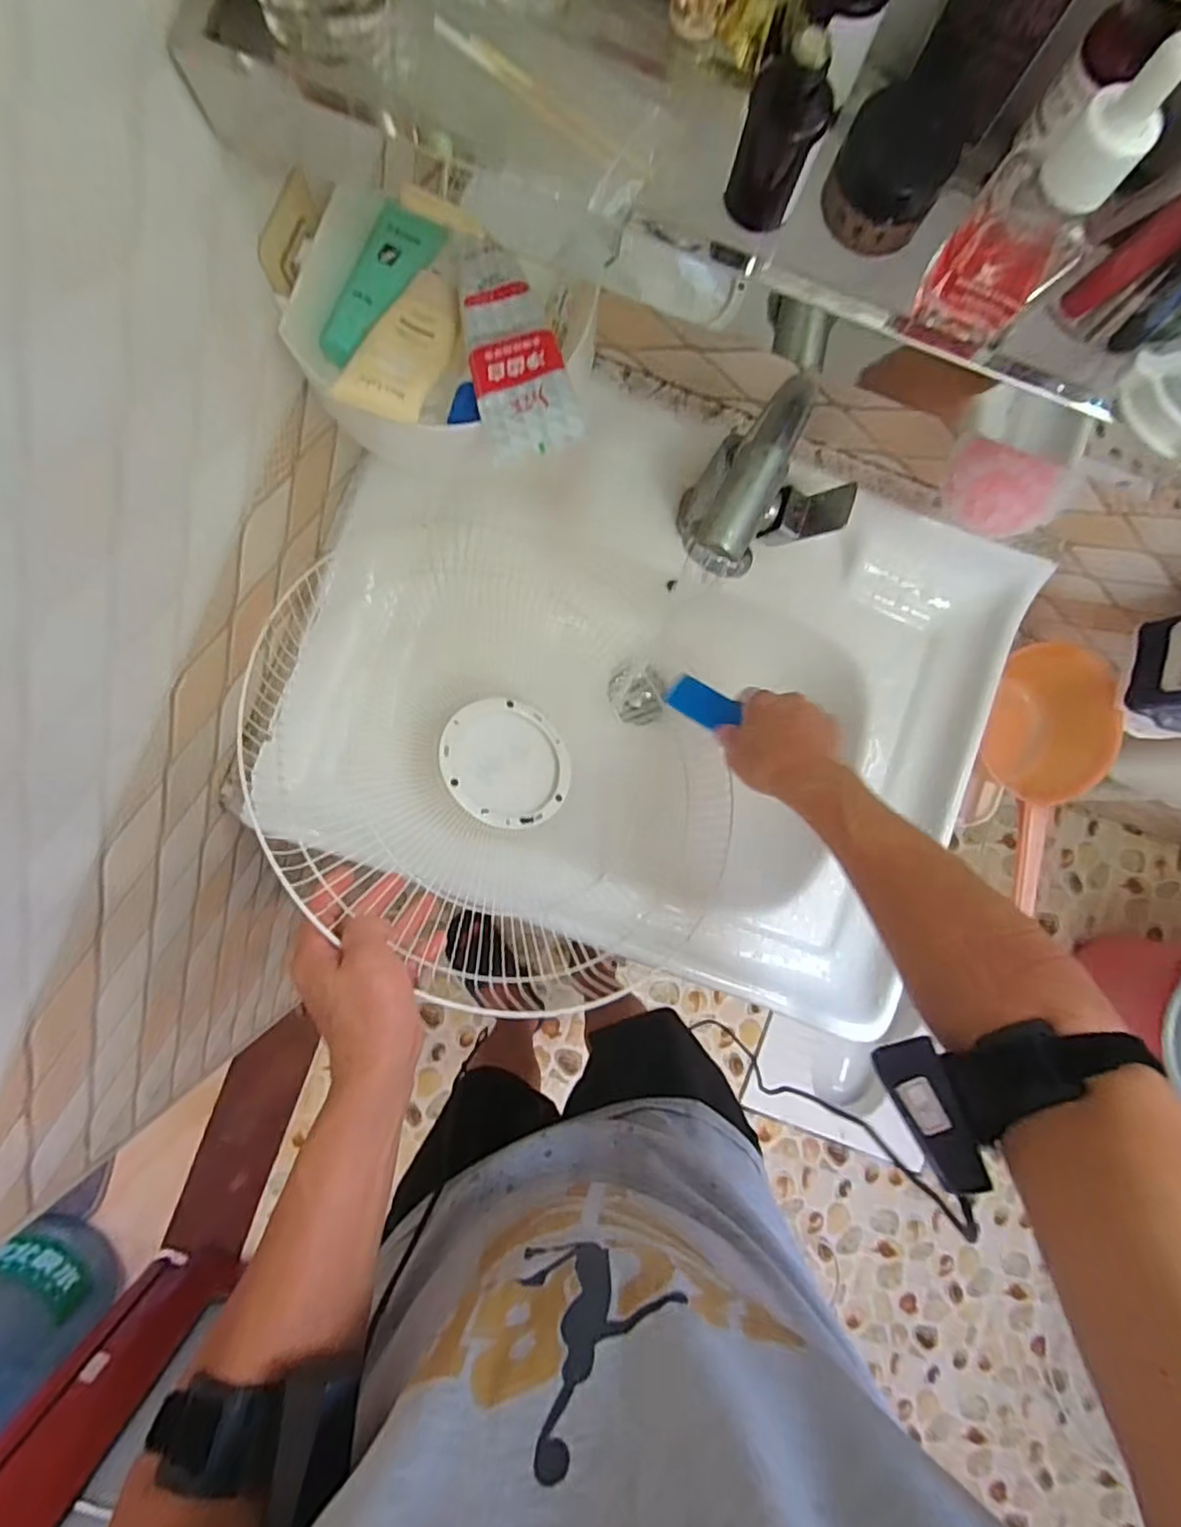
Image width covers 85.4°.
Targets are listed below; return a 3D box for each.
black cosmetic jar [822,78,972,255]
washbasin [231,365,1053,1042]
[{"bbox_3d":[0.124,-0.245,0.263,0.045,0.033,0.041,0,87,-3],"label":"black cosmetic jar"},{"bbox_3d":[0.050,-0.067,0.617,0.575,0.161,0.448,20,86,-2],"label":"washbasin"}]

